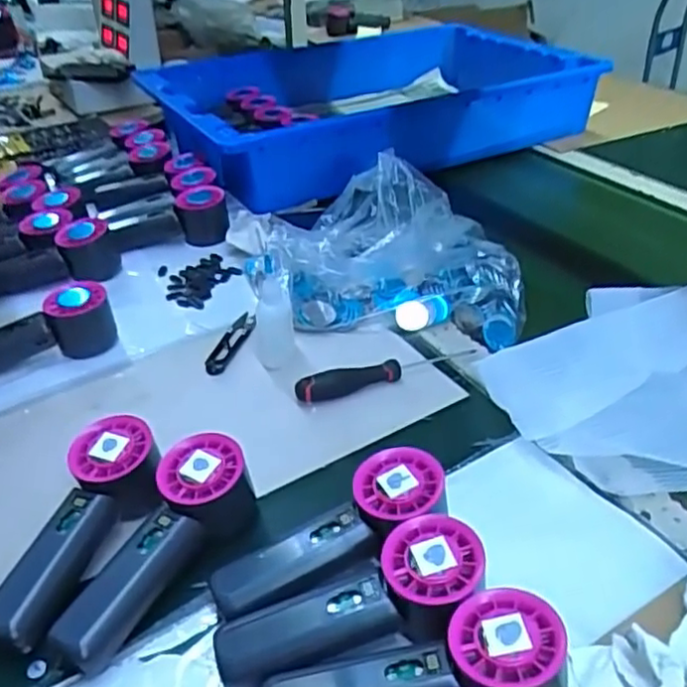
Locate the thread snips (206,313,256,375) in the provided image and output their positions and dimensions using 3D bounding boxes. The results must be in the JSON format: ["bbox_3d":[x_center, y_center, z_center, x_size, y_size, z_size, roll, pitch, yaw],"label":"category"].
[{"bbox_3d":[-0.104,-0.003,0.639,0.022,0.011,0.094,9,37,16],"label":"thread snips"}]

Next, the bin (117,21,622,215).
[{"bbox_3d":[0.024,-0.379,1.066,0.605,0.116,0.419,-19,39,-22],"label":"bin"}]

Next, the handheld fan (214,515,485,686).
[{"bbox_3d":[0.007,0.152,0.377,0.151,0.054,0.058,-16,37,-17],"label":"handheld fan"}]

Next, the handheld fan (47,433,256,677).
[{"bbox_3d":[-0.114,0.133,0.431,0.053,0.053,0.152,18,53,27],"label":"handheld fan"}]

